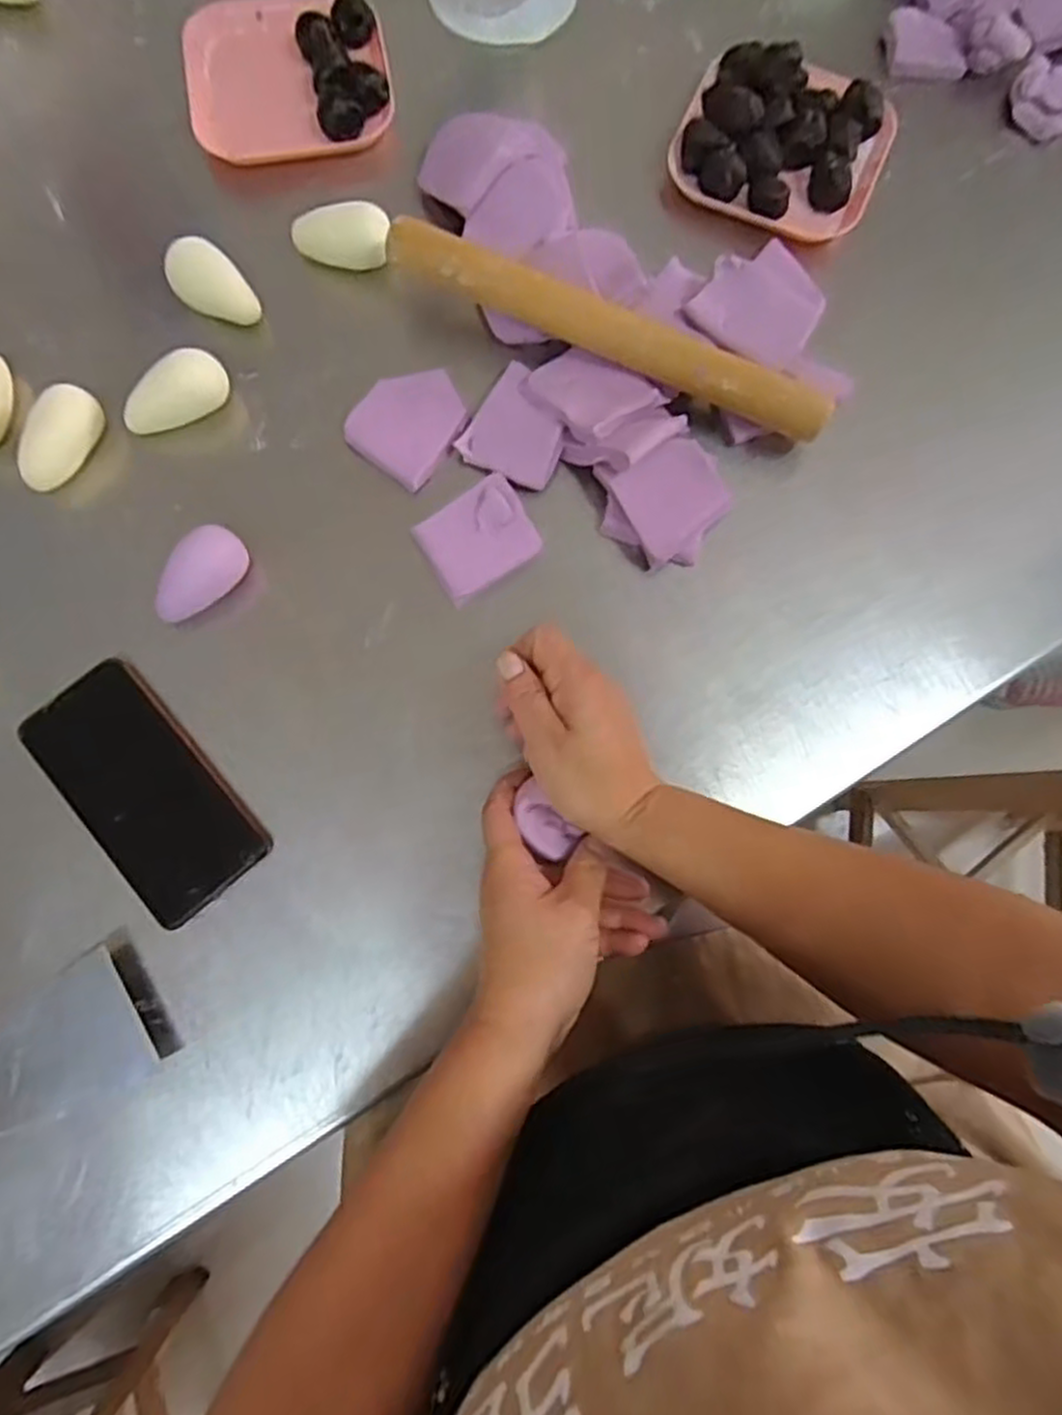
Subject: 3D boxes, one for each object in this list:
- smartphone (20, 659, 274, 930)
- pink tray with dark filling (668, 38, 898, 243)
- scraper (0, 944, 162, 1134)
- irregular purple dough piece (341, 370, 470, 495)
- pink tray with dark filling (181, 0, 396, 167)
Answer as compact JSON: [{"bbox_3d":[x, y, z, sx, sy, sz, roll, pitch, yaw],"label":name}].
[{"bbox_3d":[-0.230,0.049,0.450,0.075,0.013,0.155,-41,81,-9],"label":"smartphone"},{"bbox_3d":[0.184,-0.416,0.549,0.148,0.057,0.139,21,78,4],"label":"pink tray with dark filling"},{"bbox_3d":[-0.313,0.211,0.401,0.214,0.033,0.070,-27,79,-7],"label":"scraper"},{"bbox_3d":[-0.081,-0.192,0.501,0.062,0.009,0.078,31,83,-2],"label":"irregular purple dough piece"},{"bbox_3d":[-0.182,-0.477,0.559,0.146,0.026,0.153,-11,78,-3],"label":"pink tray with dark filling"}]

